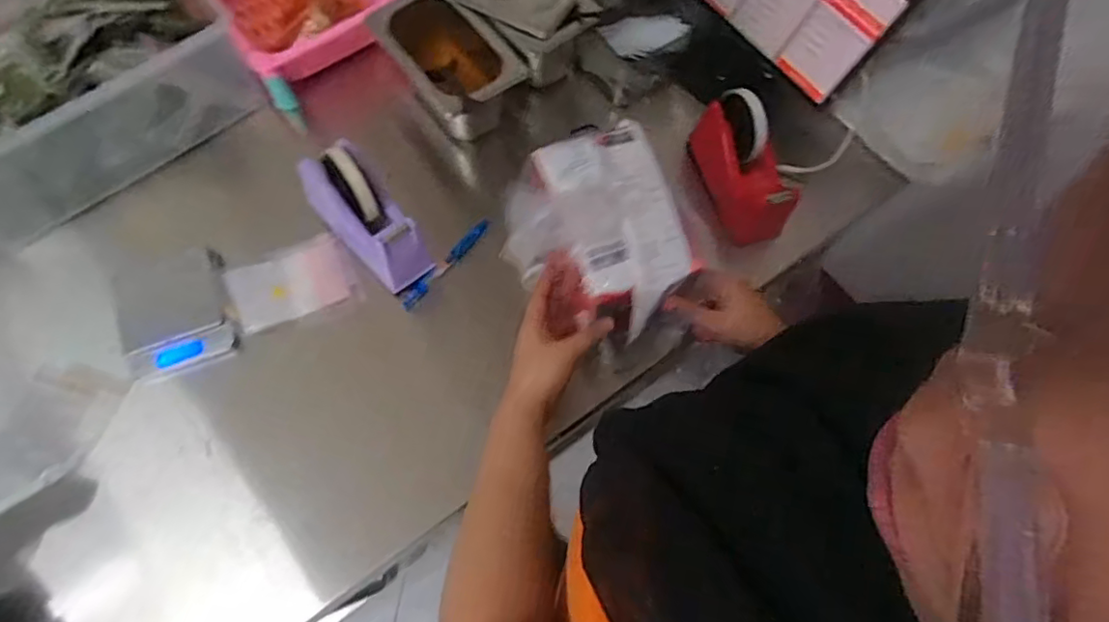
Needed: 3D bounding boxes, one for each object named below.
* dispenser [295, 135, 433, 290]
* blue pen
[{"bbox_3d":[-0.201,-0.102,0.618,0.063,0.101,0.141,-39,75,-15],"label":"dispenser"},{"bbox_3d":[-0.122,-0.054,0.665,0.015,0.011,0.135,38,72,12],"label":"blue pen"}]

